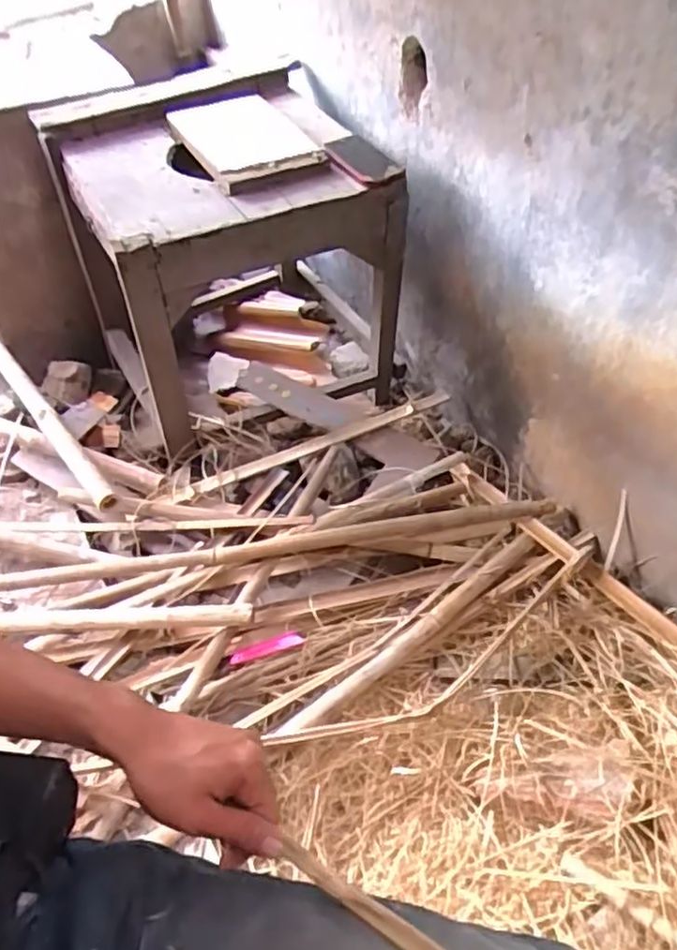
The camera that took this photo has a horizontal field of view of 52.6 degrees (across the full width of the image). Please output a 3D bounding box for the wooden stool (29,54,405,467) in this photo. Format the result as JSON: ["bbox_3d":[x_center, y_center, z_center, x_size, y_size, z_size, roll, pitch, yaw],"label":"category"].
[{"bbox_3d":[-0.176,-0.375,1.177,0.447,0.407,0.473,-22,51,-14],"label":"wooden stool"}]

